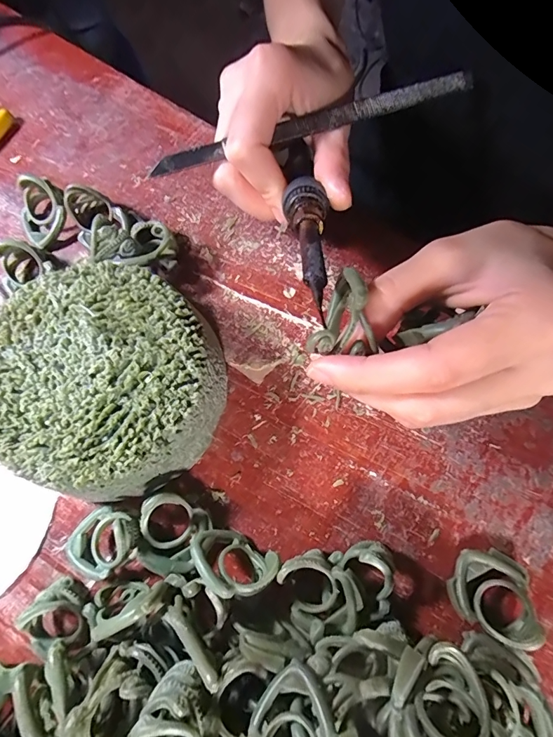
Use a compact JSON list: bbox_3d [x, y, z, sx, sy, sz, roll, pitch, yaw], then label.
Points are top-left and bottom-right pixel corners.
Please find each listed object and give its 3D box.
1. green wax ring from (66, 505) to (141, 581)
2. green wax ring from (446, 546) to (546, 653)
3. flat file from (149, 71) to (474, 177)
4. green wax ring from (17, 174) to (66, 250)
[{"bbox_3d":[-0.079,0.078,0.180,0.033,0.021,0.027,-40,79,-12],"label":"green wax ring"},{"bbox_3d":[0.097,0.098,0.172,0.032,0.025,0.033,0,74,-1],"label":"green wax ring"},{"bbox_3d":[0.018,-0.121,0.194,0.161,0.005,0.009,-18,74,-3],"label":"flat file"},{"bbox_3d":[-0.135,-0.090,0.227,0.027,0.023,0.031,-29,77,-9],"label":"green wax ring"}]

